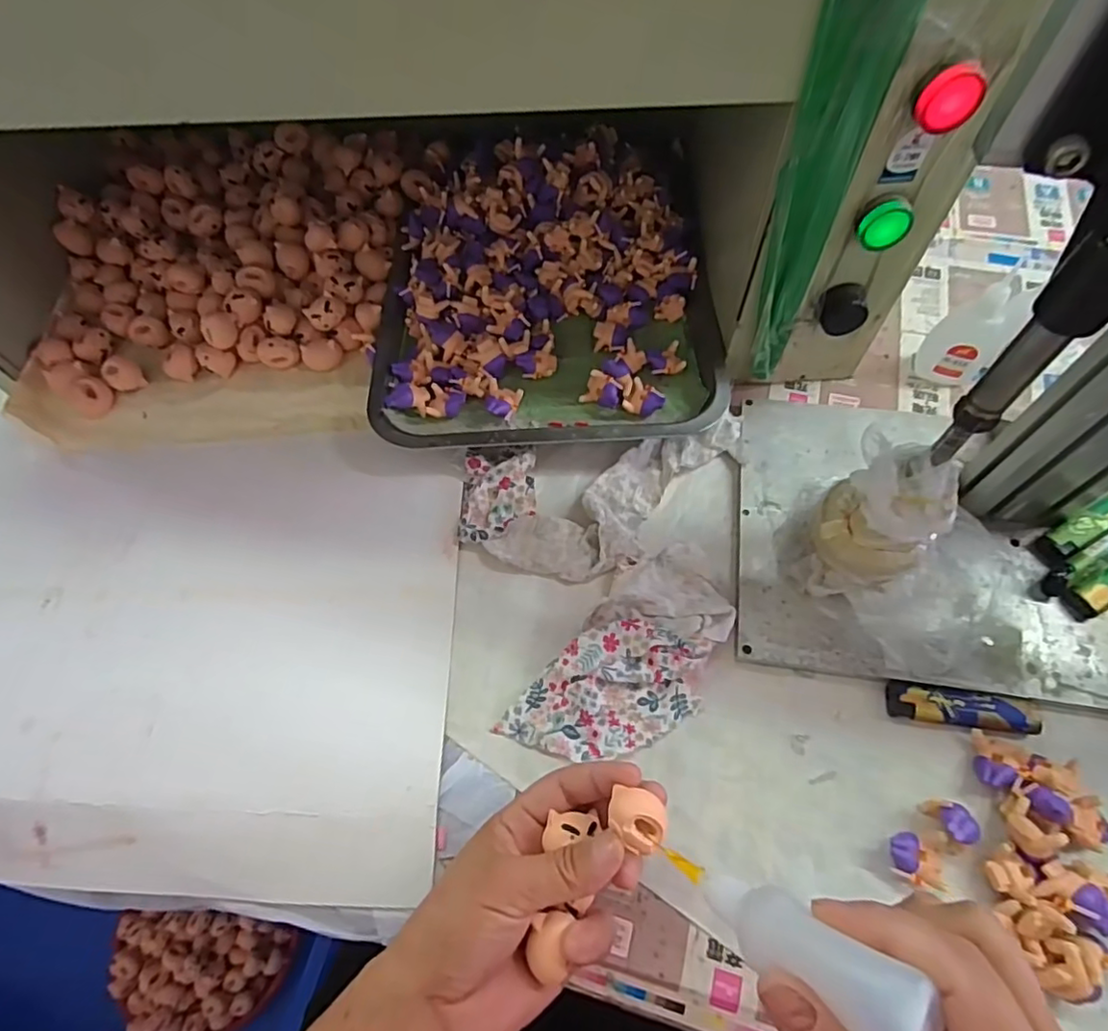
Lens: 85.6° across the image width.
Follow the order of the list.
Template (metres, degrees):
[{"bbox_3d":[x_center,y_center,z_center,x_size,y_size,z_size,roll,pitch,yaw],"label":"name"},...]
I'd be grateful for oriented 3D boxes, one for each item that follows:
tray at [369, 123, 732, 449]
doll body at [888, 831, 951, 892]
[{"bbox_3d":[-0.006,-0.194,0.485,0.259,0.064,0.314,-1,63,3],"label":"tray"},{"bbox_3d":[0.190,0.180,0.314,0.030,0.015,0.023,13,64,10],"label":"doll body"}]

